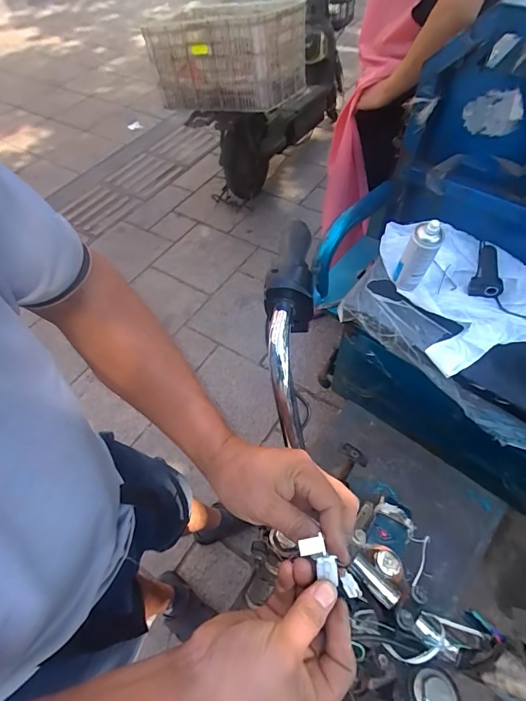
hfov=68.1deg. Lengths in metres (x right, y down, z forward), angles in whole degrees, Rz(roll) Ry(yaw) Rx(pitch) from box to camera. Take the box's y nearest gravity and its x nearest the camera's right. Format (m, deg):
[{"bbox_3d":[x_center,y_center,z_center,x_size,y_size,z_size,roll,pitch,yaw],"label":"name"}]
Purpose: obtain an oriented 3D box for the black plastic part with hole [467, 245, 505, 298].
[{"bbox_3d":[0.528,-0.191,0.913,0.065,0.026,0.146,14,57,14],"label":"black plastic part with hole"}]

